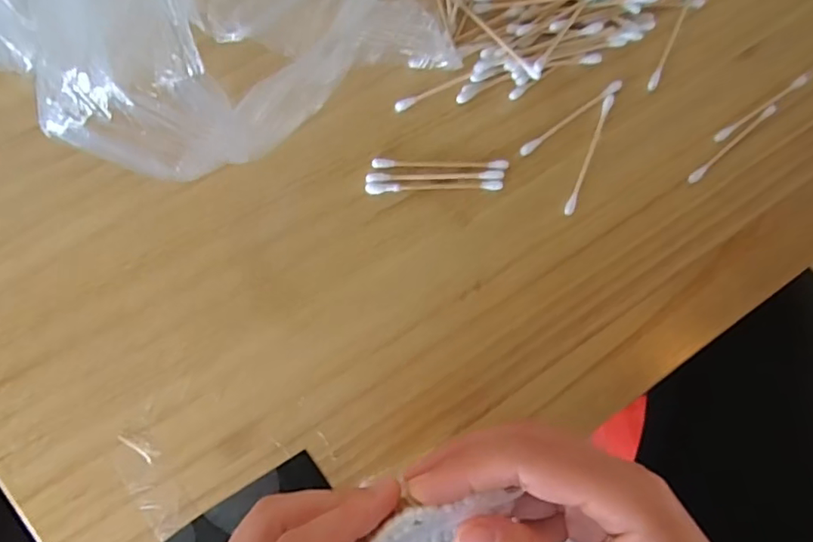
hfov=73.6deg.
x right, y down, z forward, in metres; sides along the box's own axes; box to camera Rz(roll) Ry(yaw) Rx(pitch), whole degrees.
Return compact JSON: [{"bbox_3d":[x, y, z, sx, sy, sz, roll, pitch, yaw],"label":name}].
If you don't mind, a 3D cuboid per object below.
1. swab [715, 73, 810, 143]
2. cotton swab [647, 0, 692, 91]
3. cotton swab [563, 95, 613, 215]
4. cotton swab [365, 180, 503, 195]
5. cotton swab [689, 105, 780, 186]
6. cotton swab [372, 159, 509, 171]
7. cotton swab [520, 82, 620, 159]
[{"bbox_3d":[0.211,-0.097,0.318,0.075,0.004,0.006,-34,92,-9],"label":"swab"},{"bbox_3d":[0.155,-0.137,0.312,0.006,0.005,0.072,25,83,-6],"label":"cotton swab"},{"bbox_3d":[0.102,-0.065,0.300,0.006,0.004,0.072,23,83,-7],"label":"cotton swab"},{"bbox_3d":[0.015,-0.044,0.285,0.072,0.004,0.006,-3,87,-9],"label":"cotton swab"},{"bbox_3d":[0.190,-0.074,0.313,0.072,0.004,0.005,-40,93,-9],"label":"cotton swab"},{"bbox_3d":[0.019,-0.057,0.287,0.072,0.004,0.005,0,87,-9],"label":"cotton swab"},{"bbox_3d":[0.092,-0.085,0.300,0.072,0.004,0.006,-36,92,-9],"label":"cotton swab"}]

